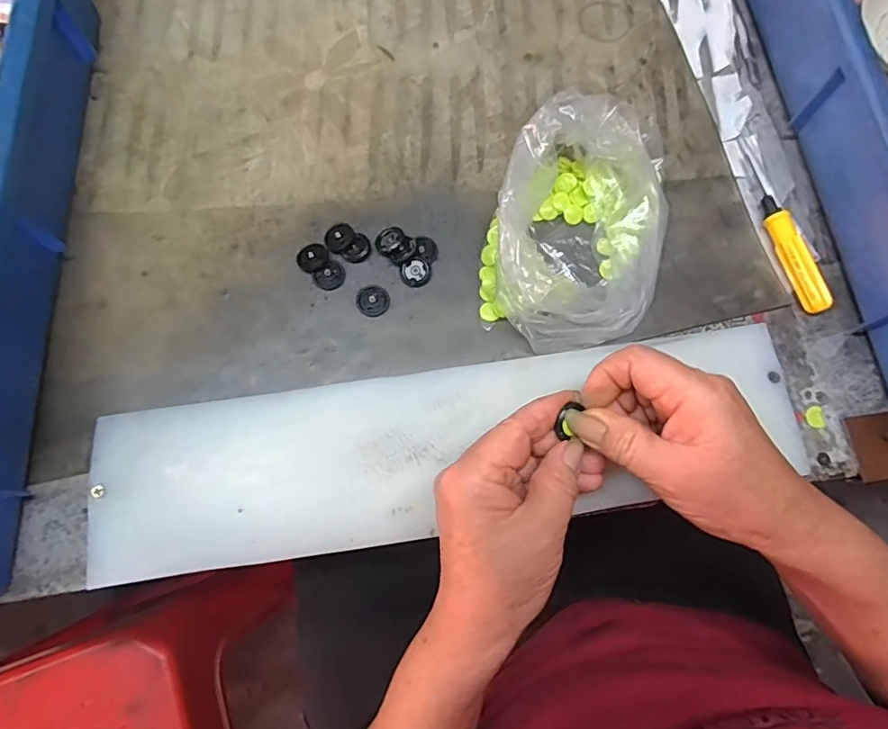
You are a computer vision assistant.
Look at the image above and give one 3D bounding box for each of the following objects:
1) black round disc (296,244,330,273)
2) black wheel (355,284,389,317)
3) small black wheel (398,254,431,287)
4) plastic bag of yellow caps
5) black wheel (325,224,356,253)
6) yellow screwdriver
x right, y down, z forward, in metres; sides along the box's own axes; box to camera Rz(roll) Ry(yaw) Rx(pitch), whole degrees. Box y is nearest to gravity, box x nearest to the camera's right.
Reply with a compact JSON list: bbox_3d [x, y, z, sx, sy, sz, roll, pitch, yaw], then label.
[{"bbox_3d":[-0.085,-0.069,0.340,0.020,0.005,0.017,-37,79,-9],"label":"black round disc"},{"bbox_3d":[-0.045,-0.041,0.333,0.020,0.006,0.020,0,75,0],"label":"black wheel"},{"bbox_3d":[-0.018,-0.060,0.339,0.020,0.005,0.019,0,75,0],"label":"small black wheel"},{"bbox_3d":[0.086,-0.086,0.321,0.107,0.055,0.155,22,76,5],"label":"plastic bag of yellow caps"},{"bbox_3d":[-0.067,-0.082,0.343,0.018,0.006,0.019,0,75,0],"label":"black wheel"},{"bbox_3d":[0.223,-0.095,0.350,0.013,0.015,0.130,-12,76,-4],"label":"yellow screwdriver"}]

